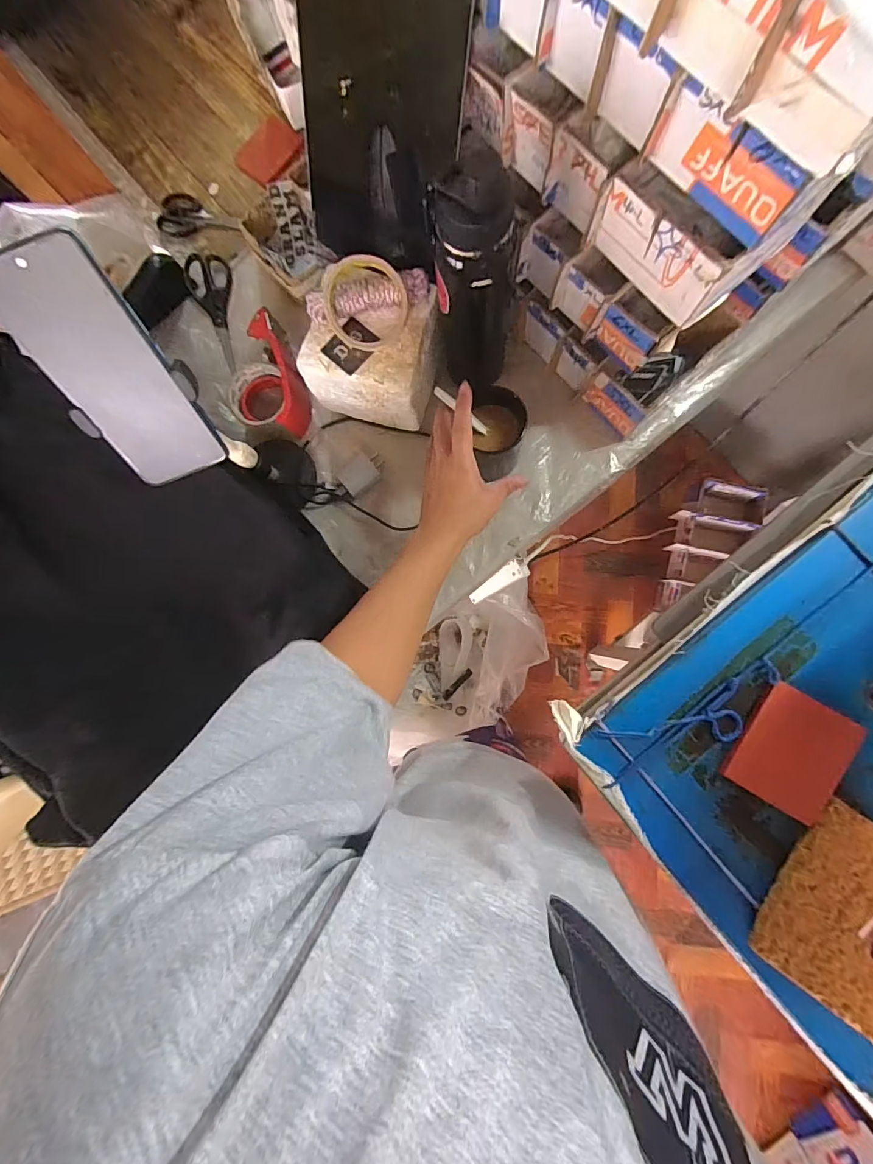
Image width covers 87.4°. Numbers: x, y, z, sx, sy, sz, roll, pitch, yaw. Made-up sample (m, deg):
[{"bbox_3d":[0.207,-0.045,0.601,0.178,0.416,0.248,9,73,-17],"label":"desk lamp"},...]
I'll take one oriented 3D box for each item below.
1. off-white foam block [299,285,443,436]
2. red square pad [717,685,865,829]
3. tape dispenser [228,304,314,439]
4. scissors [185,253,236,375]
[{"bbox_3d":[-0.077,-0.273,0.576,0.147,0.127,0.110,14,86,5],"label":"off-white foam block"},{"bbox_3d":[0.292,0.139,0.374,0.077,0.009,0.092,31,87,7],"label":"red square pad"},{"bbox_3d":[-0.232,-0.266,0.624,0.101,0.061,0.157,-29,83,1],"label":"tape dispenser"},{"bbox_3d":[-0.317,-0.391,0.662,0.064,0.009,0.182,-14,89,-2],"label":"scissors"}]

